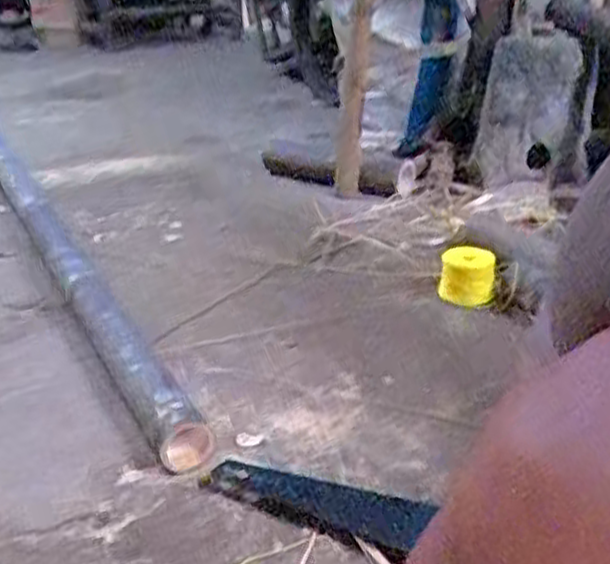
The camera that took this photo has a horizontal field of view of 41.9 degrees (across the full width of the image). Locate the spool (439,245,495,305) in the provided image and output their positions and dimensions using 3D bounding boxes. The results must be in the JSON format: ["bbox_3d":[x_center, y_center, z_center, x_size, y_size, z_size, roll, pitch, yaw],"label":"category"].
[{"bbox_3d":[0.267,-0.011,1.314,0.090,0.077,0.077,5,22,9],"label":"spool"}]

